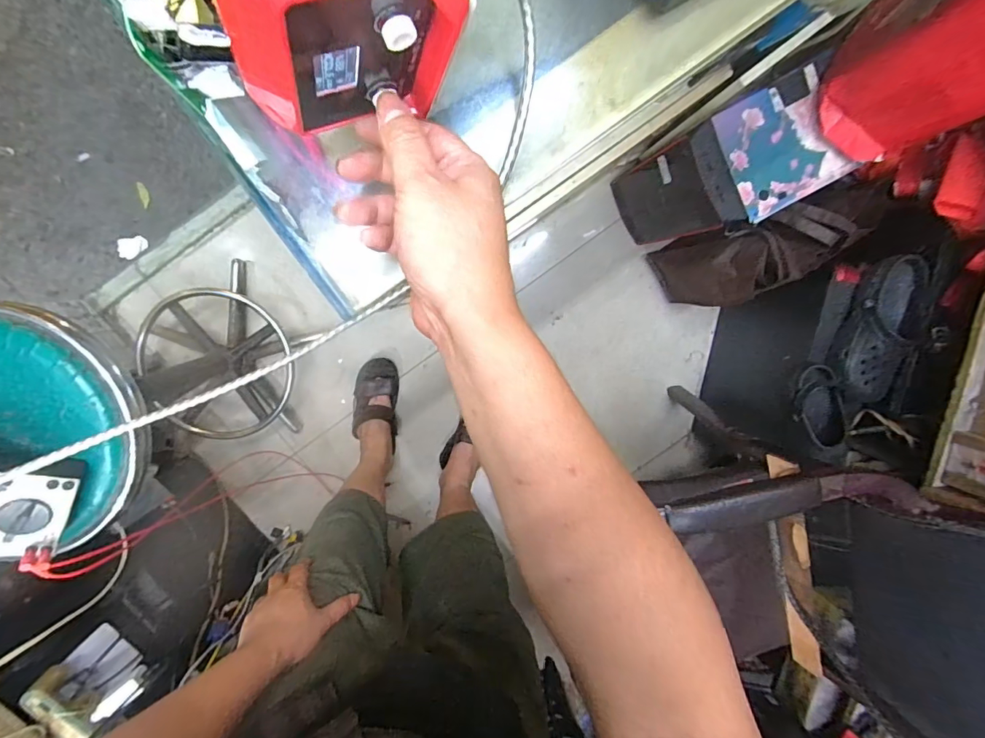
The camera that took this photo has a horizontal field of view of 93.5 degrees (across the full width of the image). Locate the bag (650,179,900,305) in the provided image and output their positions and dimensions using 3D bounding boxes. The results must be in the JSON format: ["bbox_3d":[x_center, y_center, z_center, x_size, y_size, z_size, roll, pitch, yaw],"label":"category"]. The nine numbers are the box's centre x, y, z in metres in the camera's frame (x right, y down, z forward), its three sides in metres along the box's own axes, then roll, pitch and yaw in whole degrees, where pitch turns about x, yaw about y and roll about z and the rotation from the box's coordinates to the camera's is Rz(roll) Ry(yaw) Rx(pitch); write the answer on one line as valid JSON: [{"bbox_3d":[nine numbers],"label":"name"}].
[{"bbox_3d":[0.643,-0.287,1.112,0.437,0.352,0.170,-18,102,-1],"label":"bag"}]

